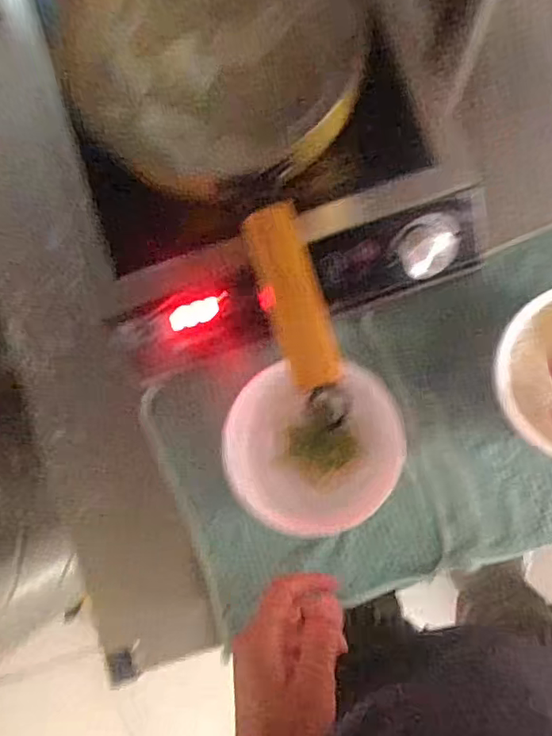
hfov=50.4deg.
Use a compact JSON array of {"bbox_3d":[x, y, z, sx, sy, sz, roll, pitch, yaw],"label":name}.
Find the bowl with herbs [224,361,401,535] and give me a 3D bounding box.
[{"bbox_3d":[0.033,0.074,0.534,0.149,0.065,0.146,0,86,5],"label":"bowl with herbs"}]

